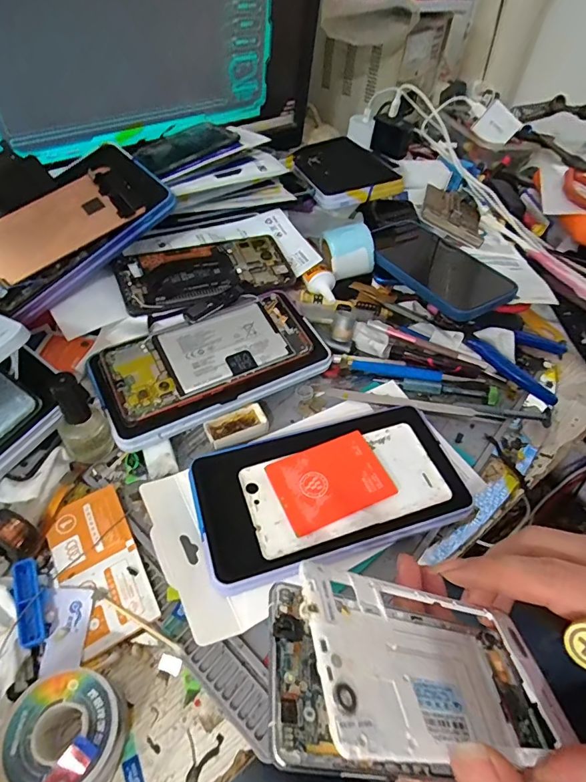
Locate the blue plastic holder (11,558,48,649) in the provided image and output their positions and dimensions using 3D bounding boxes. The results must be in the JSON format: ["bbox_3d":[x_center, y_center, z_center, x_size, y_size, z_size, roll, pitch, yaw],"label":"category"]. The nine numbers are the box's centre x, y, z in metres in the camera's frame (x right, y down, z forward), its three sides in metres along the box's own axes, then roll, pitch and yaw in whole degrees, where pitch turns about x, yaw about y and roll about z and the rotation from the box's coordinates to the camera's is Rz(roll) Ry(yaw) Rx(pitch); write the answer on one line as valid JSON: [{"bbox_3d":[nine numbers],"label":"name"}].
[{"bbox_3d":[-0.162,0.129,0.266,0.014,0.008,0.051,-19,55,-19],"label":"blue plastic holder"}]

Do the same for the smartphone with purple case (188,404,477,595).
[{"bbox_3d":[0.029,0.068,0.315,0.191,0.013,0.110,-15,53,-16],"label":"smartphone with purple case"}]

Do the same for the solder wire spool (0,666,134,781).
[{"bbox_3d":[-0.116,0.176,0.225,0.053,0.037,0.052,2,50,-3],"label":"solder wire spool"}]

